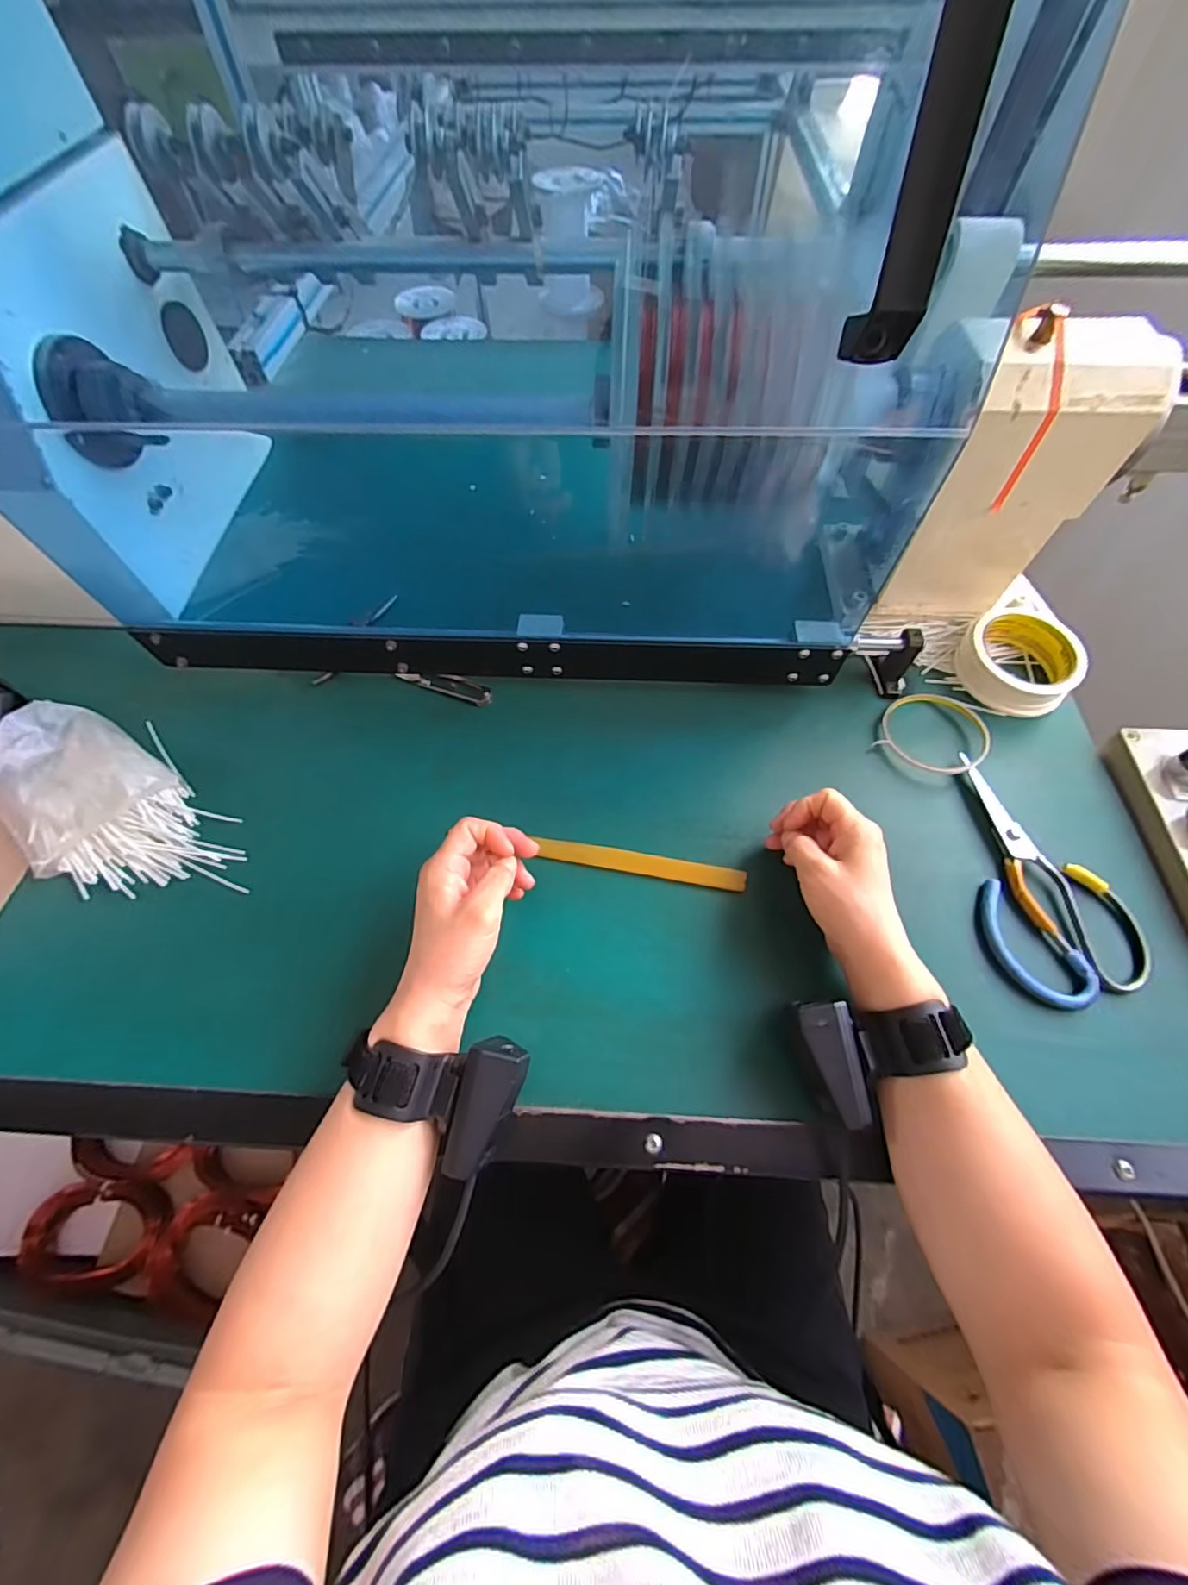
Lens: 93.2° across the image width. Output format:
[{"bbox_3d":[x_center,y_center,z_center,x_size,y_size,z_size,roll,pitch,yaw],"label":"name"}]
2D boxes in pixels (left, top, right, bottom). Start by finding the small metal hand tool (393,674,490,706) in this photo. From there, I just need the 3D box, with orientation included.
[{"bbox_3d":[-0.134,-0.099,0.516,0.093,0.007,0.024,22,62,12],"label":"small metal hand tool"}]

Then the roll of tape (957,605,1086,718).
[{"bbox_3d":[0.378,-0.116,0.504,0.099,0.047,0.097,0,59,0],"label":"roll of tape"}]

